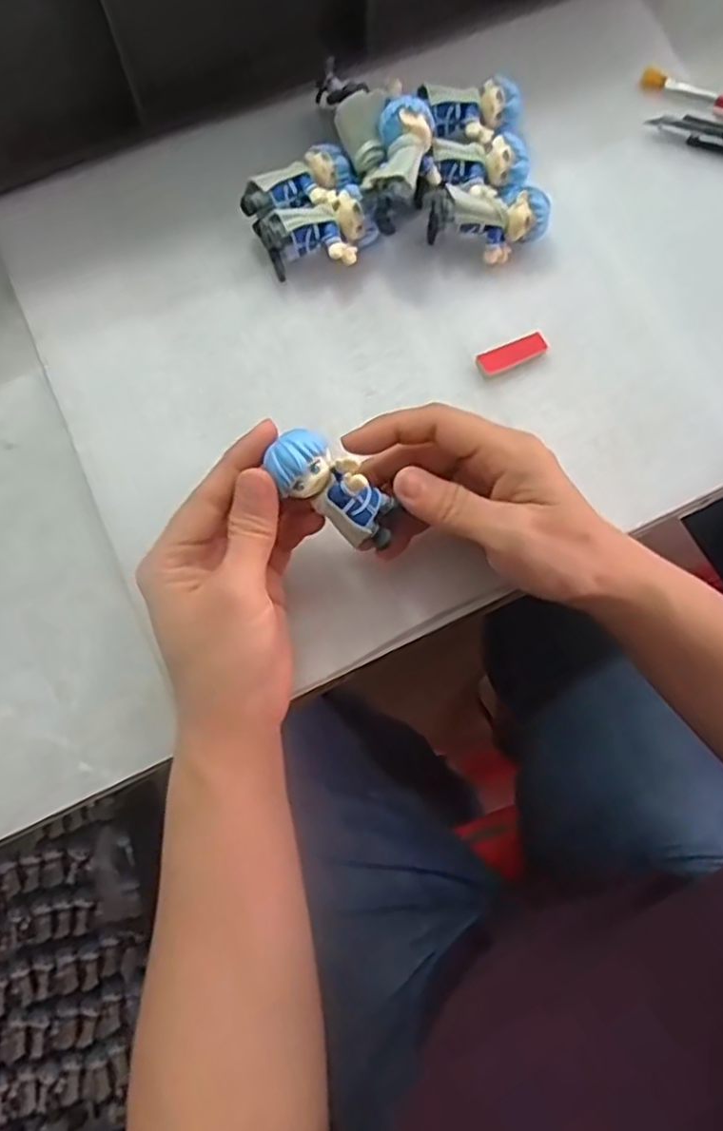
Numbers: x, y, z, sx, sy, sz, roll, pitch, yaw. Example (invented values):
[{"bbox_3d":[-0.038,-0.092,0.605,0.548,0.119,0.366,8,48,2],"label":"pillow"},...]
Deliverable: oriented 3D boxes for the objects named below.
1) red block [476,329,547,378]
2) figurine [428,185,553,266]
[{"bbox_3d":[0.078,-0.111,0.374,0.040,0.005,0.015,-27,76,-7],"label":"red block"},{"bbox_3d":[0.067,-0.181,0.378,0.061,0.032,0.031,9,75,3],"label":"figurine"}]

